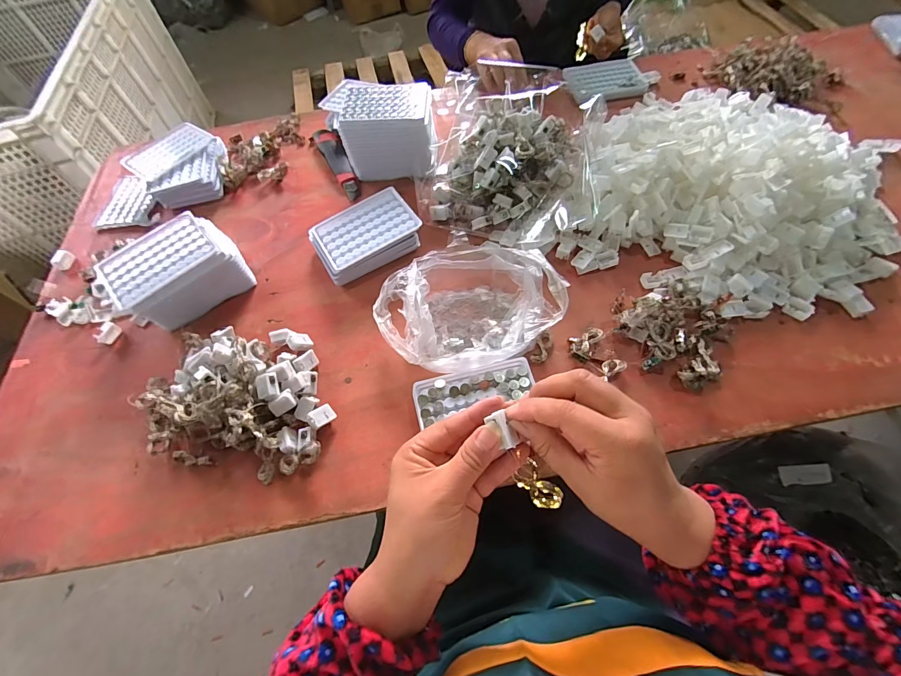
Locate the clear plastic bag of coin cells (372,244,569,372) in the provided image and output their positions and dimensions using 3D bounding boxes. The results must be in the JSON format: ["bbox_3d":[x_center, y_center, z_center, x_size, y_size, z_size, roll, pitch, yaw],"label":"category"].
[{"bbox_3d":[0.020,-0.034,0.463,0.197,0.060,0.160,-31,64,-13],"label":"clear plastic bag of coin cells"}]

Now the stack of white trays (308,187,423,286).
[{"bbox_3d":[-0.117,-0.140,0.540,0.139,0.042,0.099,-29,64,-12],"label":"stack of white trays"}]

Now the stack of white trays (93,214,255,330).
[{"bbox_3d":[-0.356,-0.086,0.510,0.147,0.069,0.108,-40,66,-16],"label":"stack of white trays"}]

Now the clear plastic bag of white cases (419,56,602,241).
[{"bbox_3d":[0.077,-0.236,0.527,0.246,0.129,0.190,11,63,9],"label":"clear plastic bag of white cases"}]

